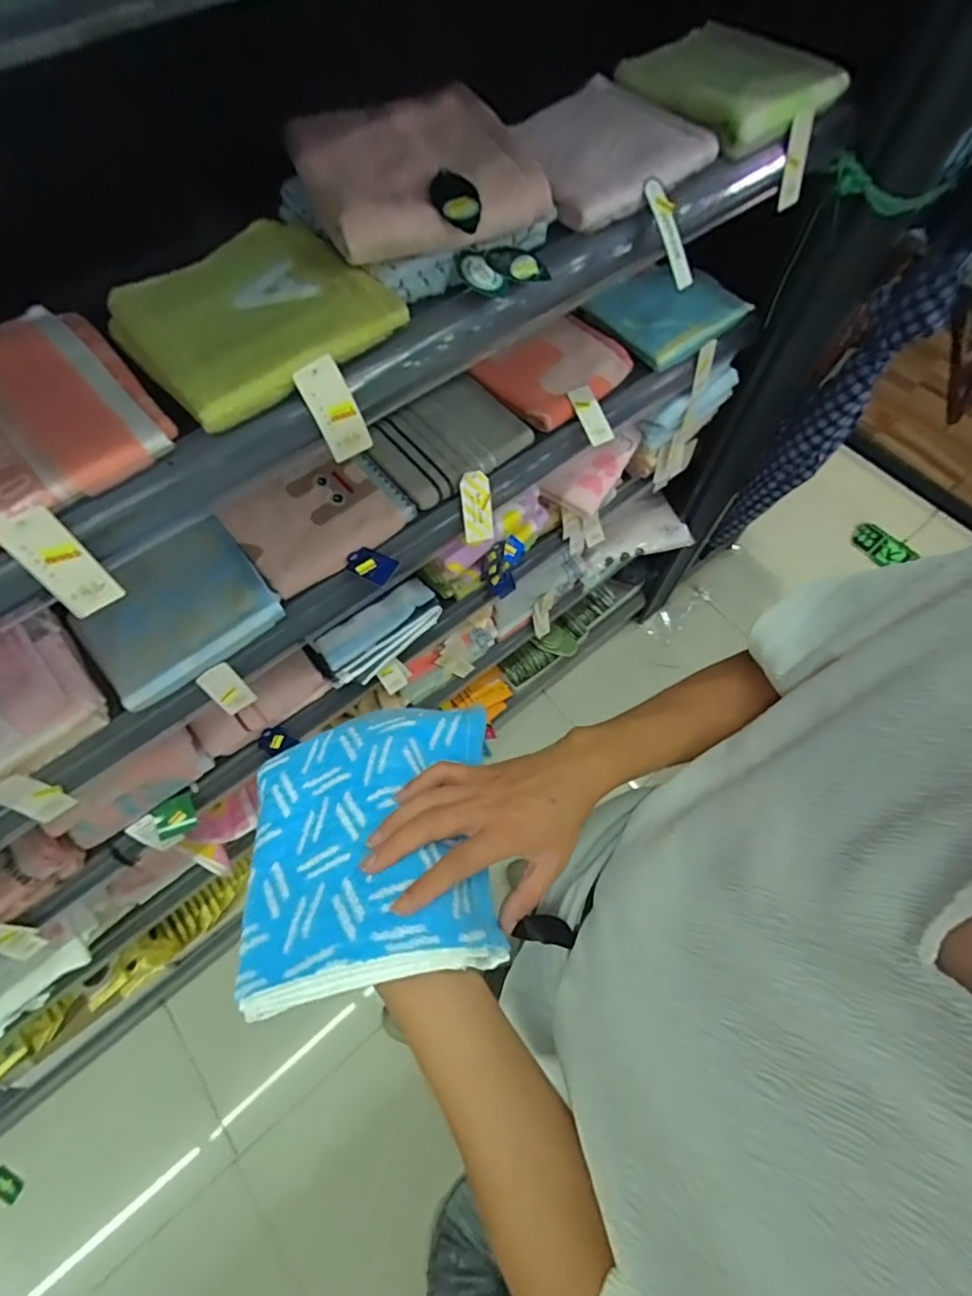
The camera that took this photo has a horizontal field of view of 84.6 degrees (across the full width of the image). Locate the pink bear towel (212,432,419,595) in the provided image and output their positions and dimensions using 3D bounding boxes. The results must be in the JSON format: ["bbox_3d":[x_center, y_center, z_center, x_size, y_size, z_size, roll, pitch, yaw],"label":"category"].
[{"bbox_3d":[-0.208,-0.166,0.653,0.189,0.026,0.154,-38,71,-16],"label":"pink bear towel"}]

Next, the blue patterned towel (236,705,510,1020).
[{"bbox_3d":[-0.080,0.137,0.393,0.175,0.045,0.195,-15,45,0],"label":"blue patterned towel"}]

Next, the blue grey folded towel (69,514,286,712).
[{"bbox_3d":[-0.351,-0.047,0.599,0.190,0.021,0.177,-39,71,-16],"label":"blue grey folded towel"}]

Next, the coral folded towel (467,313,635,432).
[{"bbox_3d":[0.103,-0.392,0.751,0.197,0.032,0.131,-42,88,-21],"label":"coral folded towel"}]

